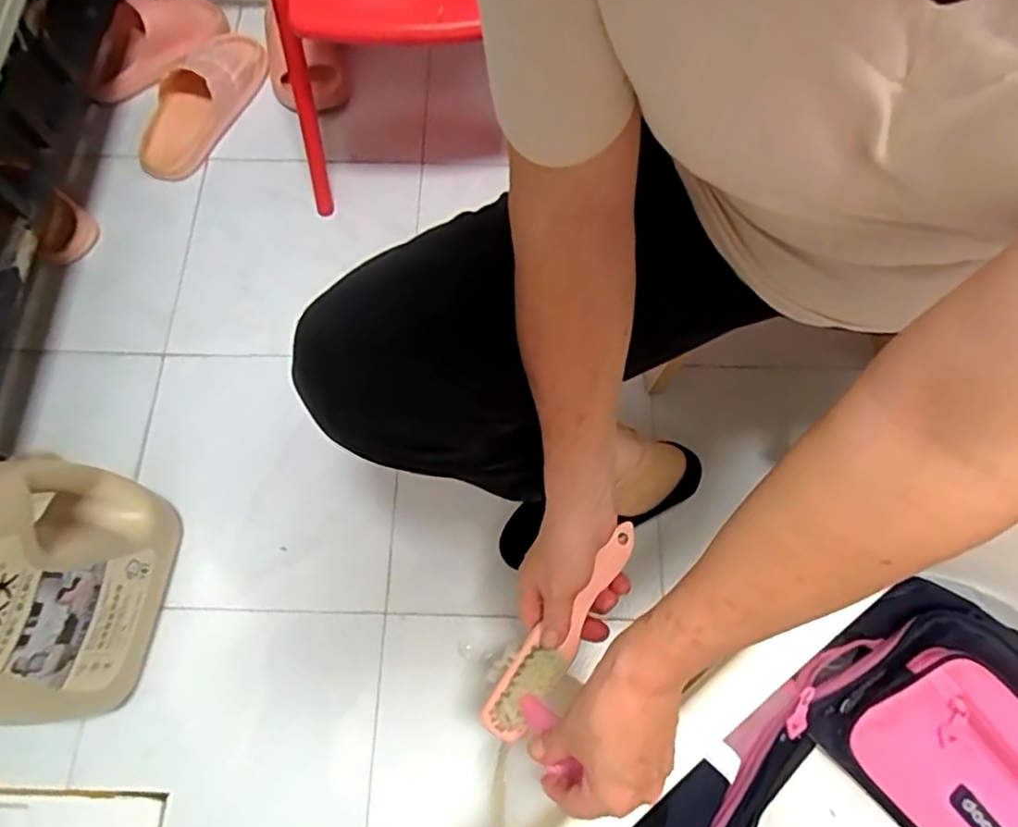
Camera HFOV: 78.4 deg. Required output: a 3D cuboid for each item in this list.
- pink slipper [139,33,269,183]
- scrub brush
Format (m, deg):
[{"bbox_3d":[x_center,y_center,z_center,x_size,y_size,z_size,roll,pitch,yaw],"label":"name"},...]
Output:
[{"bbox_3d":[-0.451,-0.455,0.889,0.096,0.077,0.253,24,72,8],"label":"pink slipper"},{"bbox_3d":[0.039,0.160,0.462,0.035,0.030,0.181,34,83,11],"label":"scrub brush"}]

